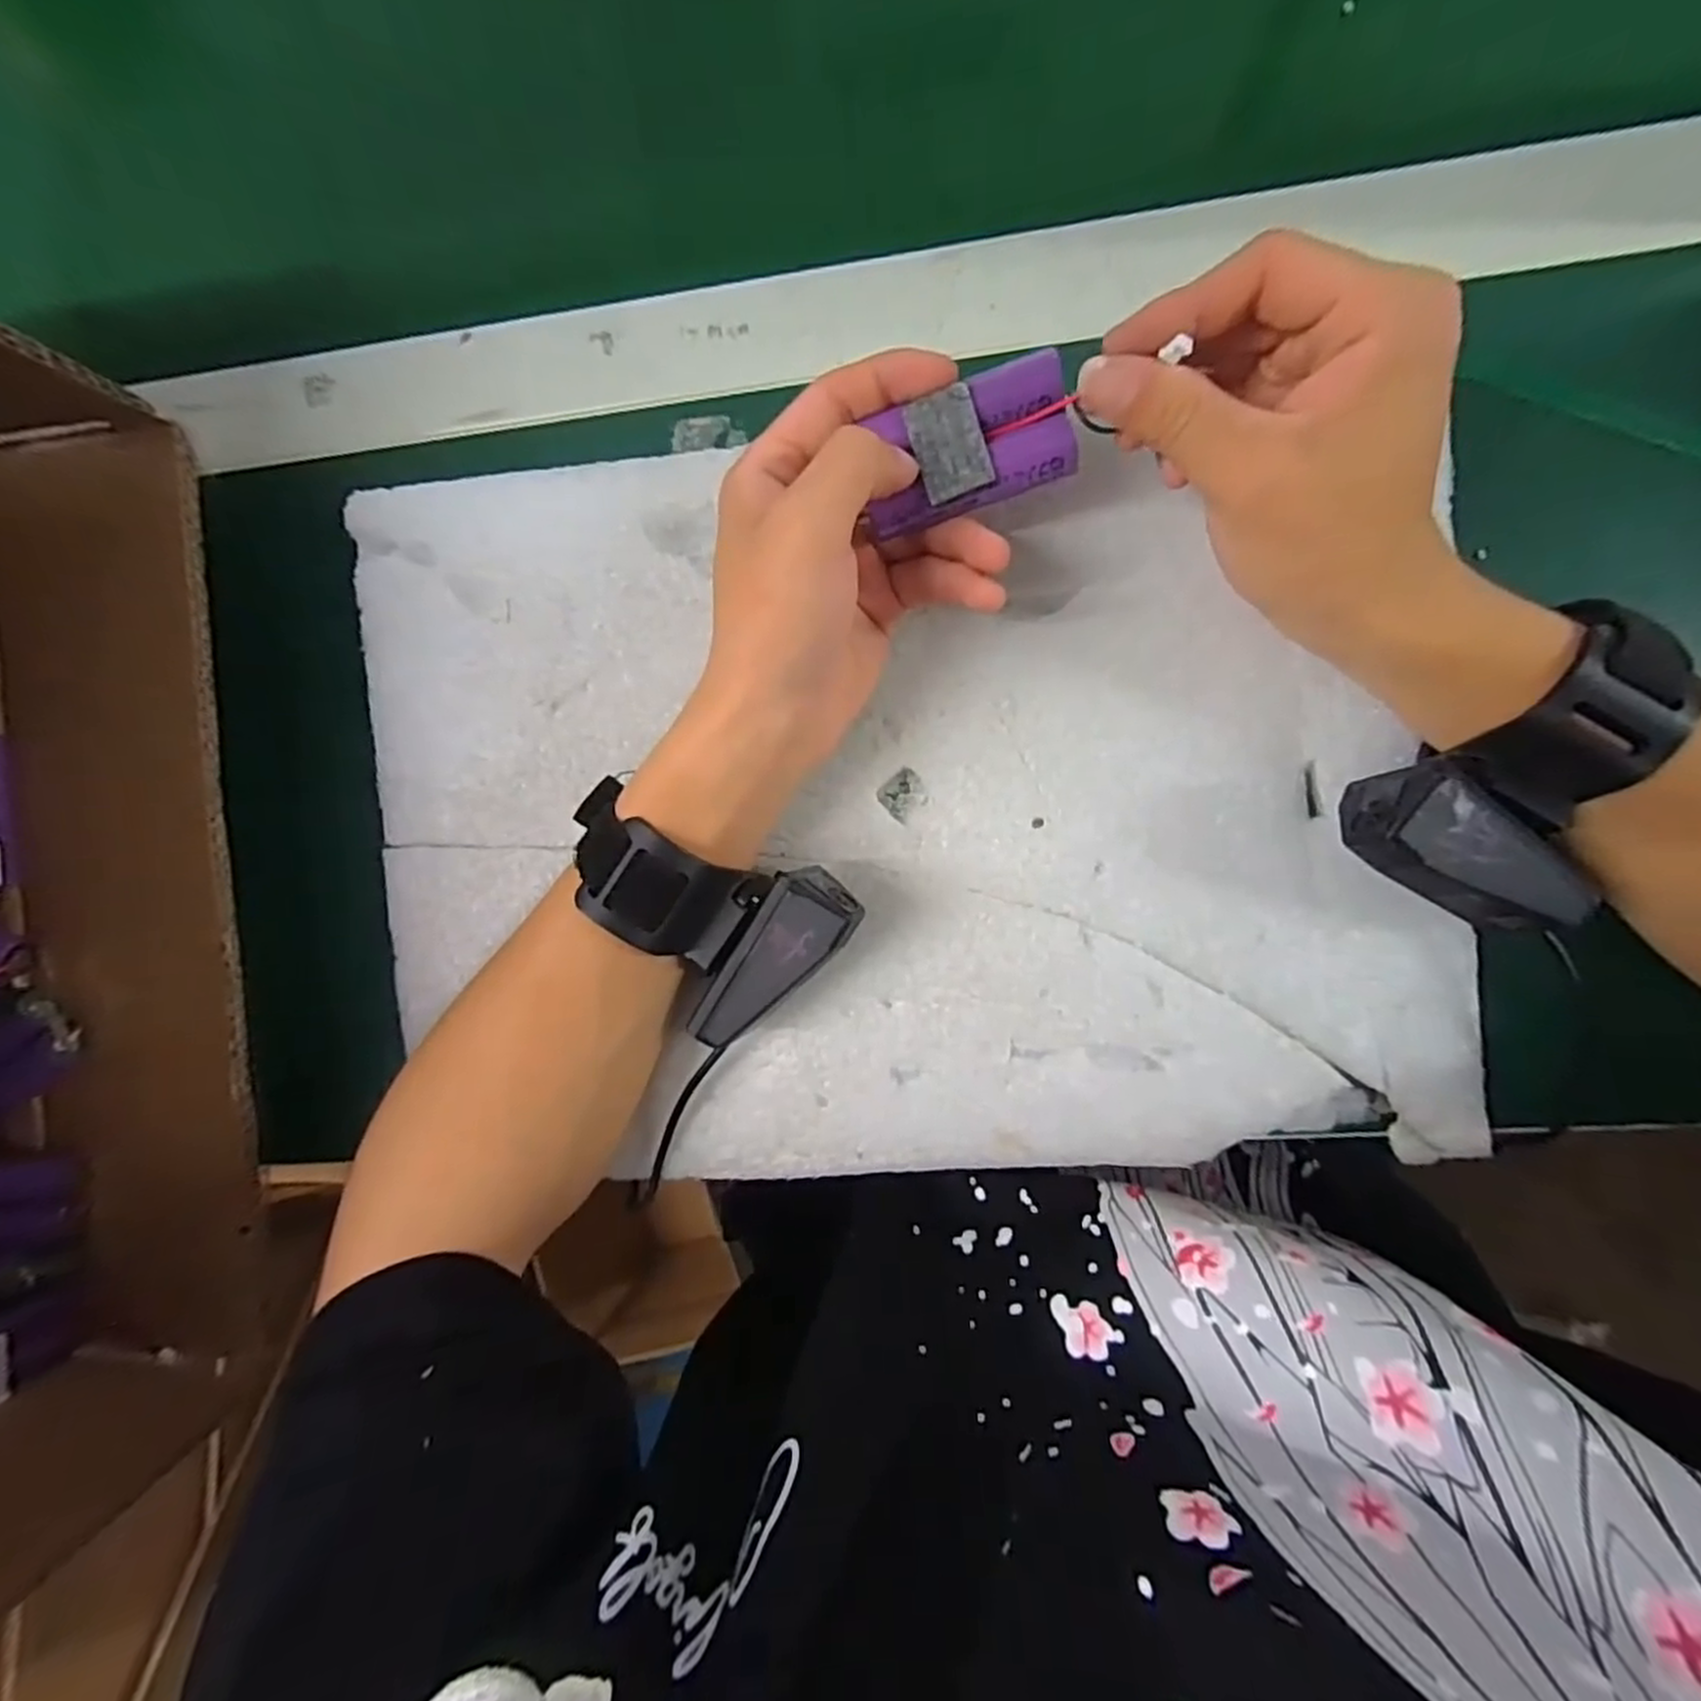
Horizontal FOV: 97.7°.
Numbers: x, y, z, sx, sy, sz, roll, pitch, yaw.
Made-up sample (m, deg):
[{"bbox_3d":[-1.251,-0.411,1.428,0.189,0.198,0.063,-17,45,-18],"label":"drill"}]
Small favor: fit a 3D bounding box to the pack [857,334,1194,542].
[{"bbox_3d":[0.036,-0.125,0.231,0.063,0.015,0.033,-14,89,5],"label":"pack"}]

